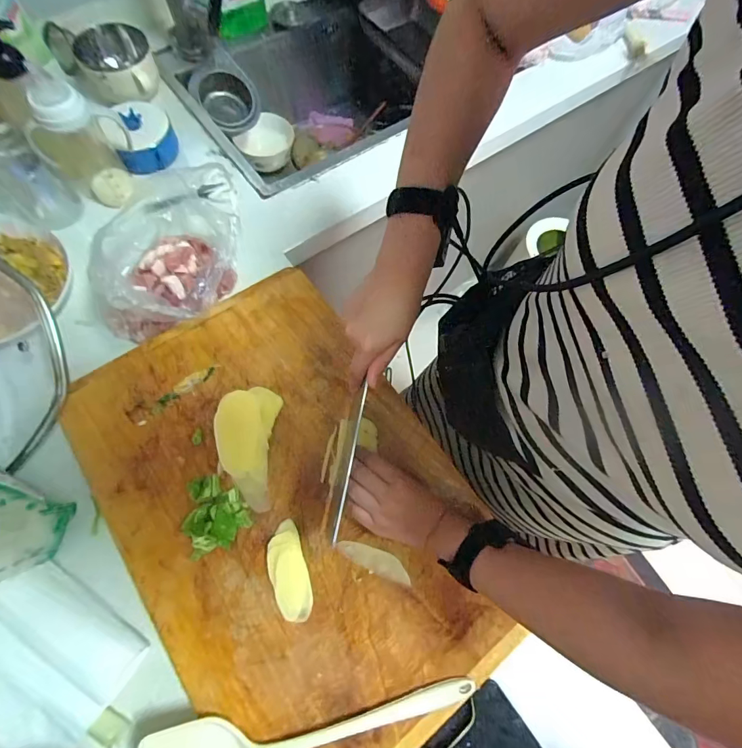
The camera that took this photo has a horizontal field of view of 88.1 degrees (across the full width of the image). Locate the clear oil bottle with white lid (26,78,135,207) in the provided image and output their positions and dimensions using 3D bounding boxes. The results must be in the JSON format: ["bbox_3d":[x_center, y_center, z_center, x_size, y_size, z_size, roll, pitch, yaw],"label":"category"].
[{"bbox_3d":[-0.414,-0.319,0.531,0.085,0.162,0.092,-33,74,-14],"label":"clear oil bottle with white lid"}]

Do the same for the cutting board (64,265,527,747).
[{"bbox_3d":[-0.098,0.139,0.452,0.367,0.038,0.543,-35,74,-15],"label":"cutting board"}]

